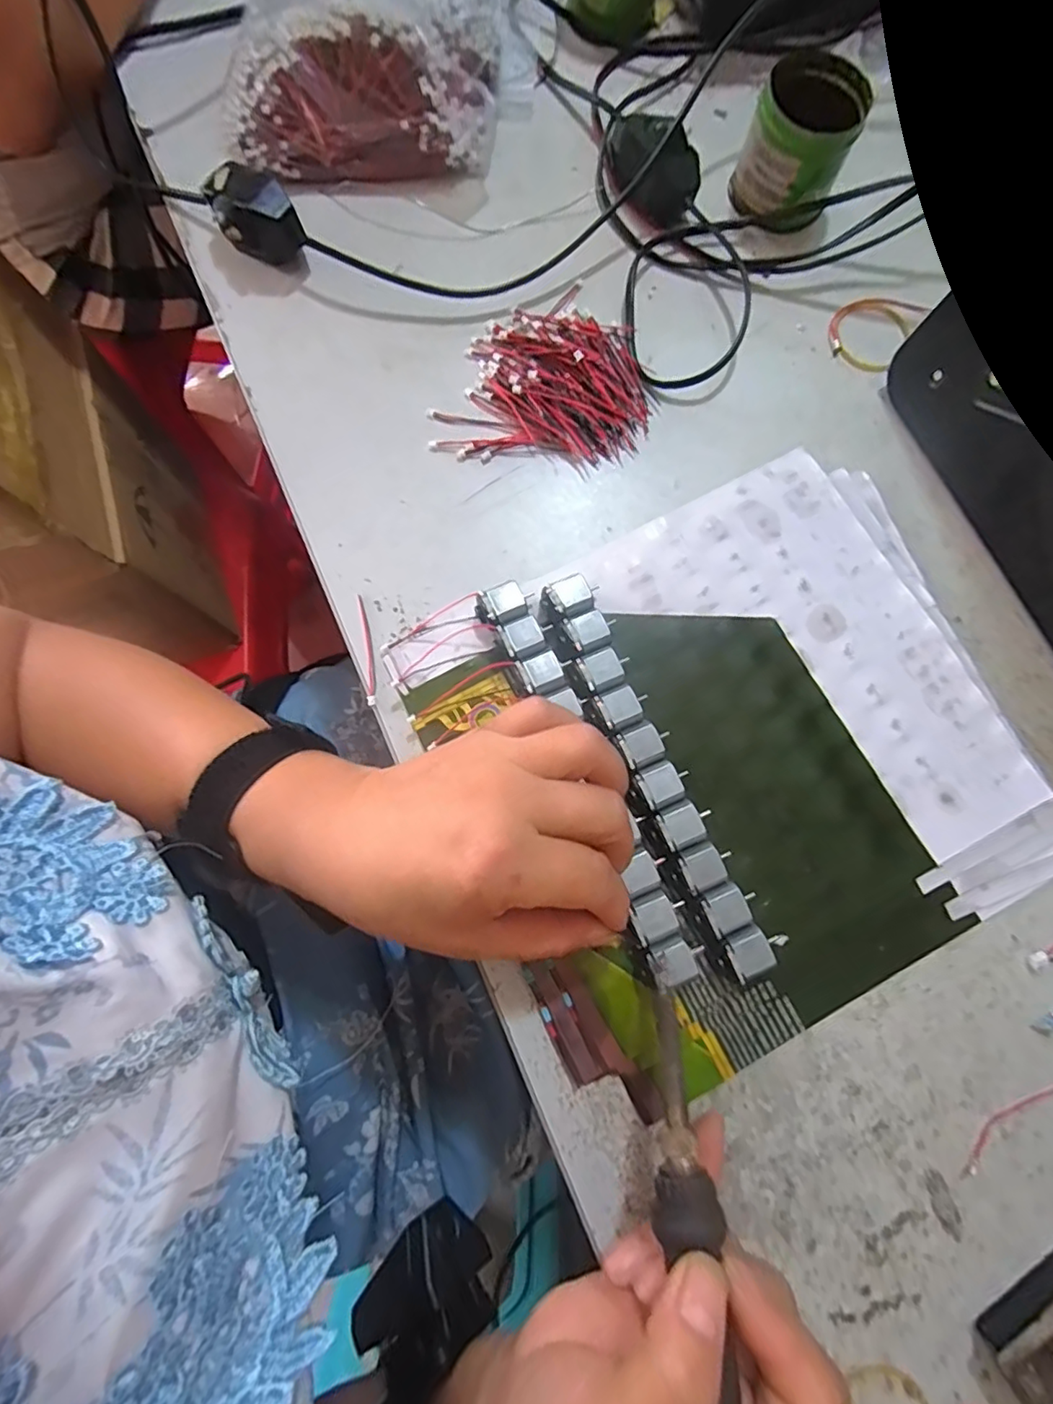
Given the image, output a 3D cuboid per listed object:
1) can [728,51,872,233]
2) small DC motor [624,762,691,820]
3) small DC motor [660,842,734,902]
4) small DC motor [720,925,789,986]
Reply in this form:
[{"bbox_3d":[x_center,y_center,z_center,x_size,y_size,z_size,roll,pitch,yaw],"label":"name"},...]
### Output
[{"bbox_3d":[0.151,-0.311,0.327,0.054,0.049,0.060,23,79,4],"label":"can"},{"bbox_3d":[0.060,0.039,0.263,0.030,0.014,0.018,-26,80,-6],"label":"small DC motor"},{"bbox_3d":[0.075,0.074,0.257,0.030,0.014,0.018,-31,80,-7],"label":"small DC motor"},{"bbox_3d":[0.099,0.105,0.252,0.031,0.016,0.018,-25,79,-6],"label":"small DC motor"}]

